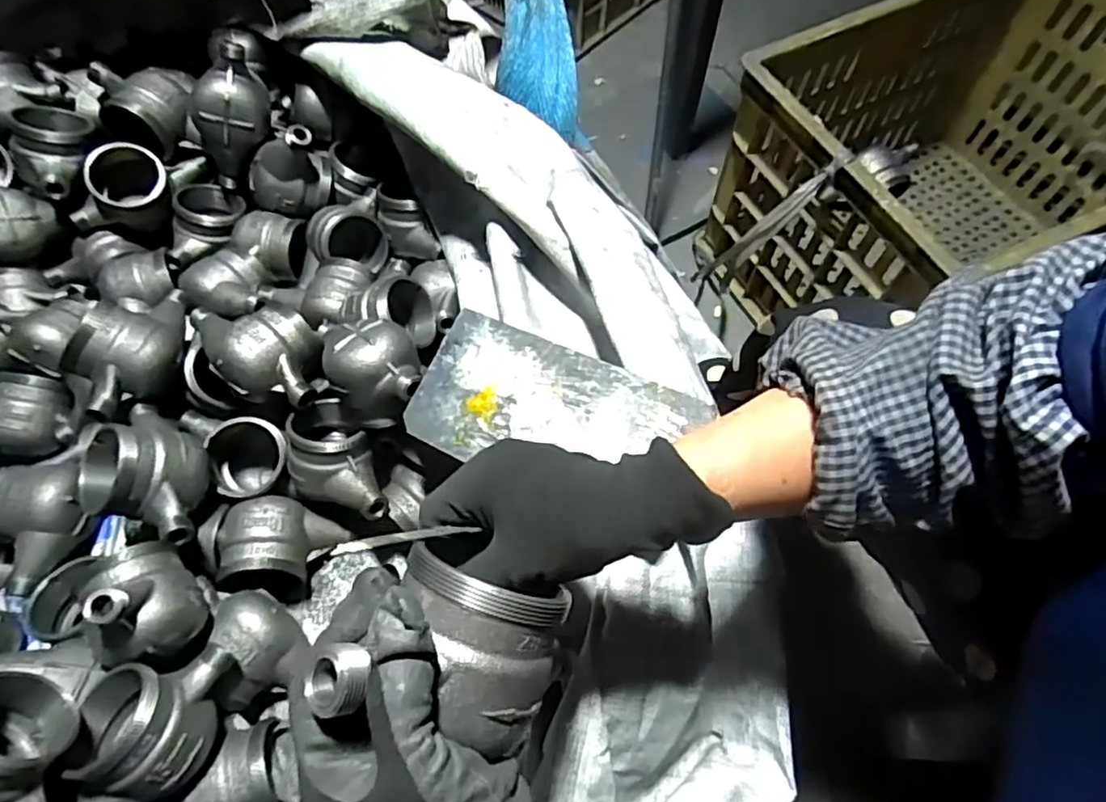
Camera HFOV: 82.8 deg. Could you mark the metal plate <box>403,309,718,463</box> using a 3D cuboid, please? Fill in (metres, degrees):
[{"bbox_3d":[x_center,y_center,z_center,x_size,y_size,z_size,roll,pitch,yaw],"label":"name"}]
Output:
[{"bbox_3d":[-0.009,0.010,0.499,0.227,0.004,0.113,22,79,25],"label":"metal plate"}]

